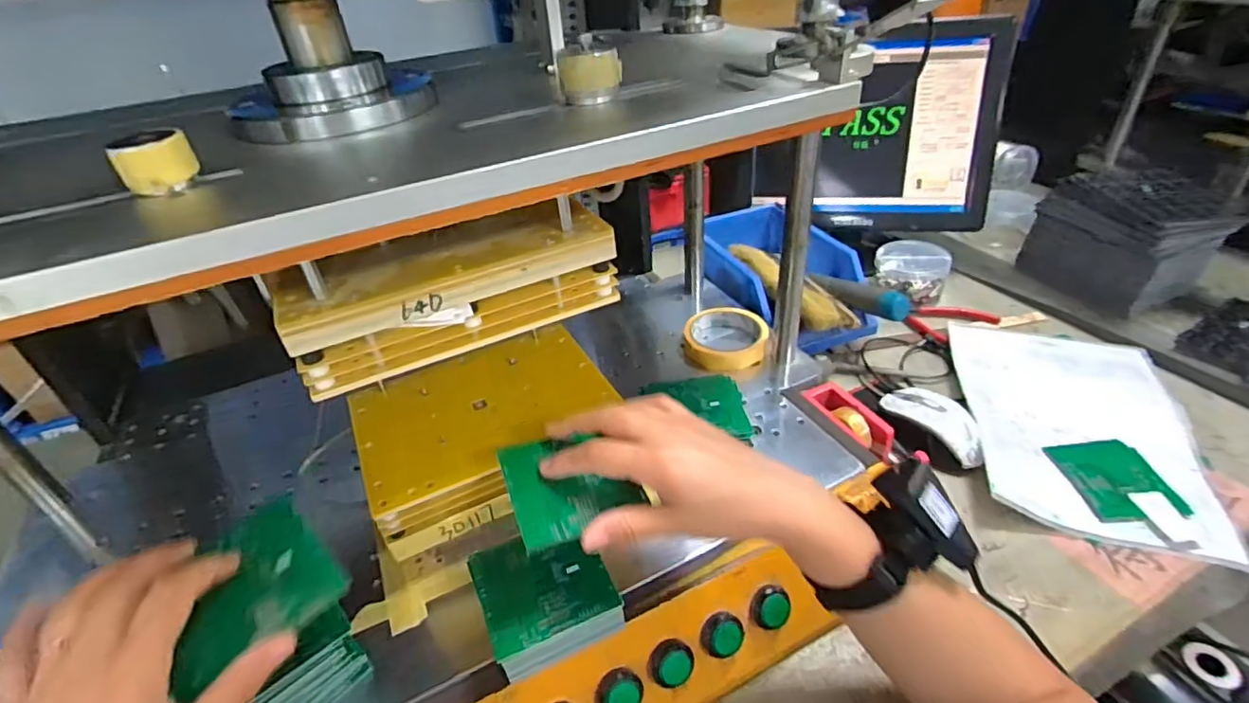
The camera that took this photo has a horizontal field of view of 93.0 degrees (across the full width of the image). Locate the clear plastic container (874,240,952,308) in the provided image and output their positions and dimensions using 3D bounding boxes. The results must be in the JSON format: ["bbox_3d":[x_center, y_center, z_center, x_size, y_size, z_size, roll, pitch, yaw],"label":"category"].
[{"bbox_3d":[0.407,-0.114,0.847,0.097,0.058,0.081,12,41,21],"label":"clear plastic container"}]

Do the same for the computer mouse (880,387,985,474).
[{"bbox_3d":[0.318,0.077,0.617,0.060,0.032,0.116,-17,39,-15],"label":"computer mouse"}]

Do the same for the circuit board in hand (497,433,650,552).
[{"bbox_3d":[-0.035,0.085,0.380,0.075,0.004,0.075,-12,46,-19],"label":"circuit board in hand"}]

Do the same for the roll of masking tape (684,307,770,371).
[{"bbox_3d":[0.111,-0.013,0.648,0.087,0.025,0.089,-3,37,2],"label":"roll of masking tape"}]

